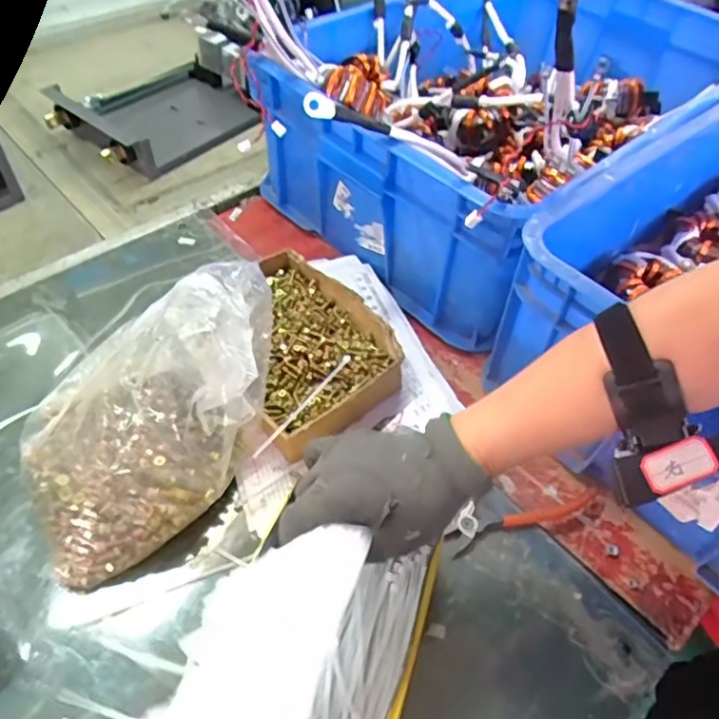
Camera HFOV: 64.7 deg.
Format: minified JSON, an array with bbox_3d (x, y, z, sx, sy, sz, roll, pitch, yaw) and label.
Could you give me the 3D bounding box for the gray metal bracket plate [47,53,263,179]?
[{"bbox_3d":[-0.314,-0.397,0.869,0.216,0.063,0.262,32,57,20],"label":"gray metal bracket plate"}]

